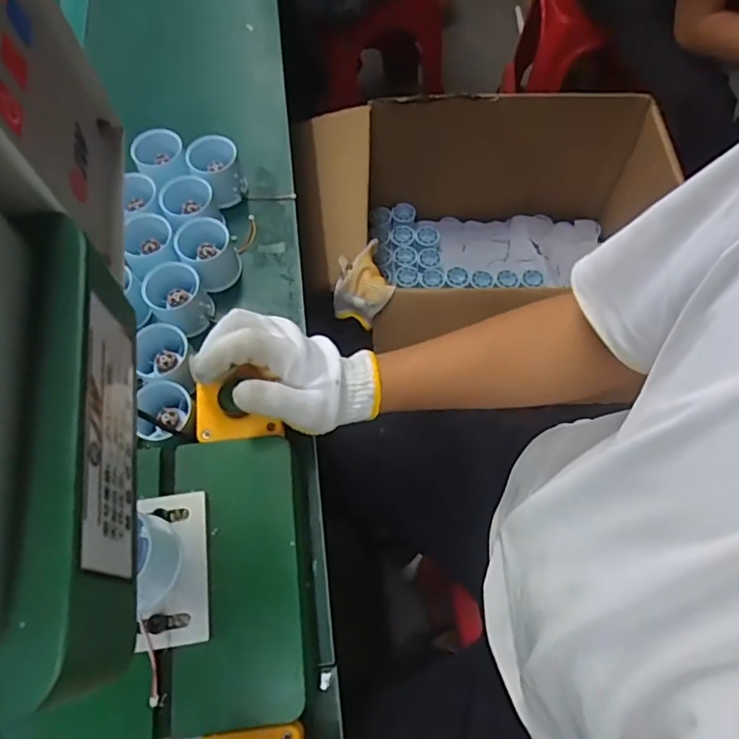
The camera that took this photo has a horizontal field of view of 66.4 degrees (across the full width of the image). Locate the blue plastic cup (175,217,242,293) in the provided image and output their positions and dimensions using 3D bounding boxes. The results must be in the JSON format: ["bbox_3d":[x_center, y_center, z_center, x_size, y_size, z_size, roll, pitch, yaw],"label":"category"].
[{"bbox_3d":[-0.157,-0.112,0.558,0.051,0.052,0.055,0,66,1],"label":"blue plastic cup"}]

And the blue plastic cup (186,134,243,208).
[{"bbox_3d":[-0.160,-0.205,0.598,0.052,0.052,0.059,-15,66,-6],"label":"blue plastic cup"}]

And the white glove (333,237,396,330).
[{"bbox_3d":[-0.014,-0.153,0.933,0.098,0.074,0.151,-5,66,-1],"label":"white glove"}]

